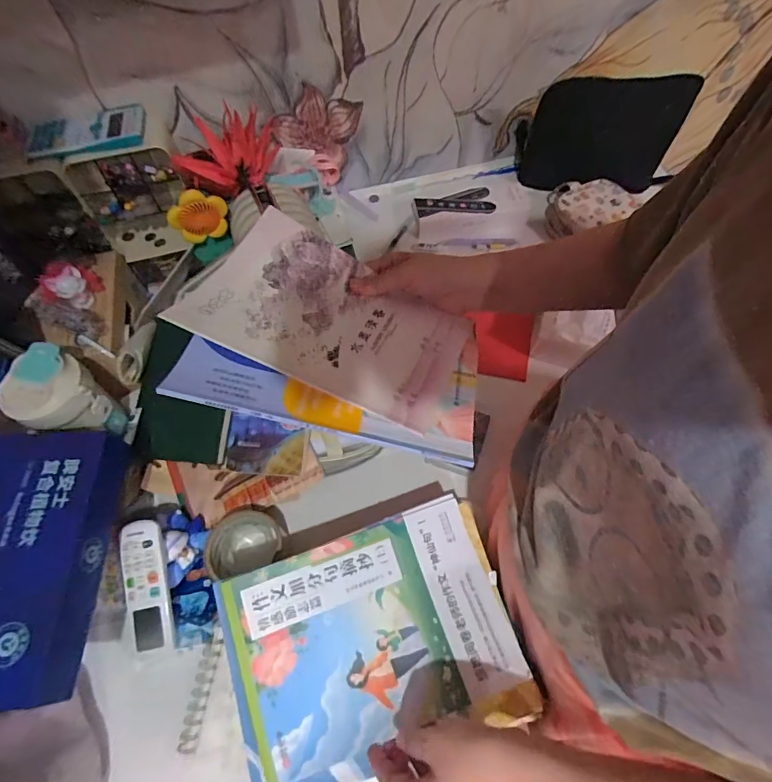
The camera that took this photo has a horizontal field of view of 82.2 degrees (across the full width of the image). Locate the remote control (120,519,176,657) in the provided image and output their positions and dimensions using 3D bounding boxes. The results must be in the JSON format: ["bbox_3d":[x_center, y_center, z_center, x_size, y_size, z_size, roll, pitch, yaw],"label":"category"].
[{"bbox_3d":[-0.262,0.212,0.480,0.047,0.014,0.136,-12,81,-5],"label":"remote control"}]

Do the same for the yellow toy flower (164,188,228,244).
[{"bbox_3d":[-0.268,-0.250,0.635,0.078,0.075,0.017,-18,62,-8],"label":"yellow toy flower"}]

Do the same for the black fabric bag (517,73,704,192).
[{"bbox_3d":[0.359,-0.420,0.734,0.256,0.193,0.027,-3,61,0],"label":"black fabric bag"}]

